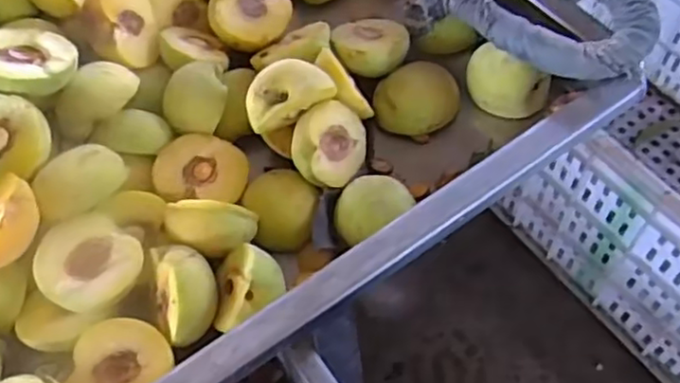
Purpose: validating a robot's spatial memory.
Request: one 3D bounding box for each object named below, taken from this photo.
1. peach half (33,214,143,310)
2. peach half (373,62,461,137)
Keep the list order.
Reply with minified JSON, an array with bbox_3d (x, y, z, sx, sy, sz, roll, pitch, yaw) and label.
[{"bbox_3d":[-0.150,0.044,0.402,0.057,0.024,0.054,32,65,20],"label":"peach half"},{"bbox_3d":[0.056,-0.069,0.490,0.059,0.026,0.050,5,58,6],"label":"peach half"}]

